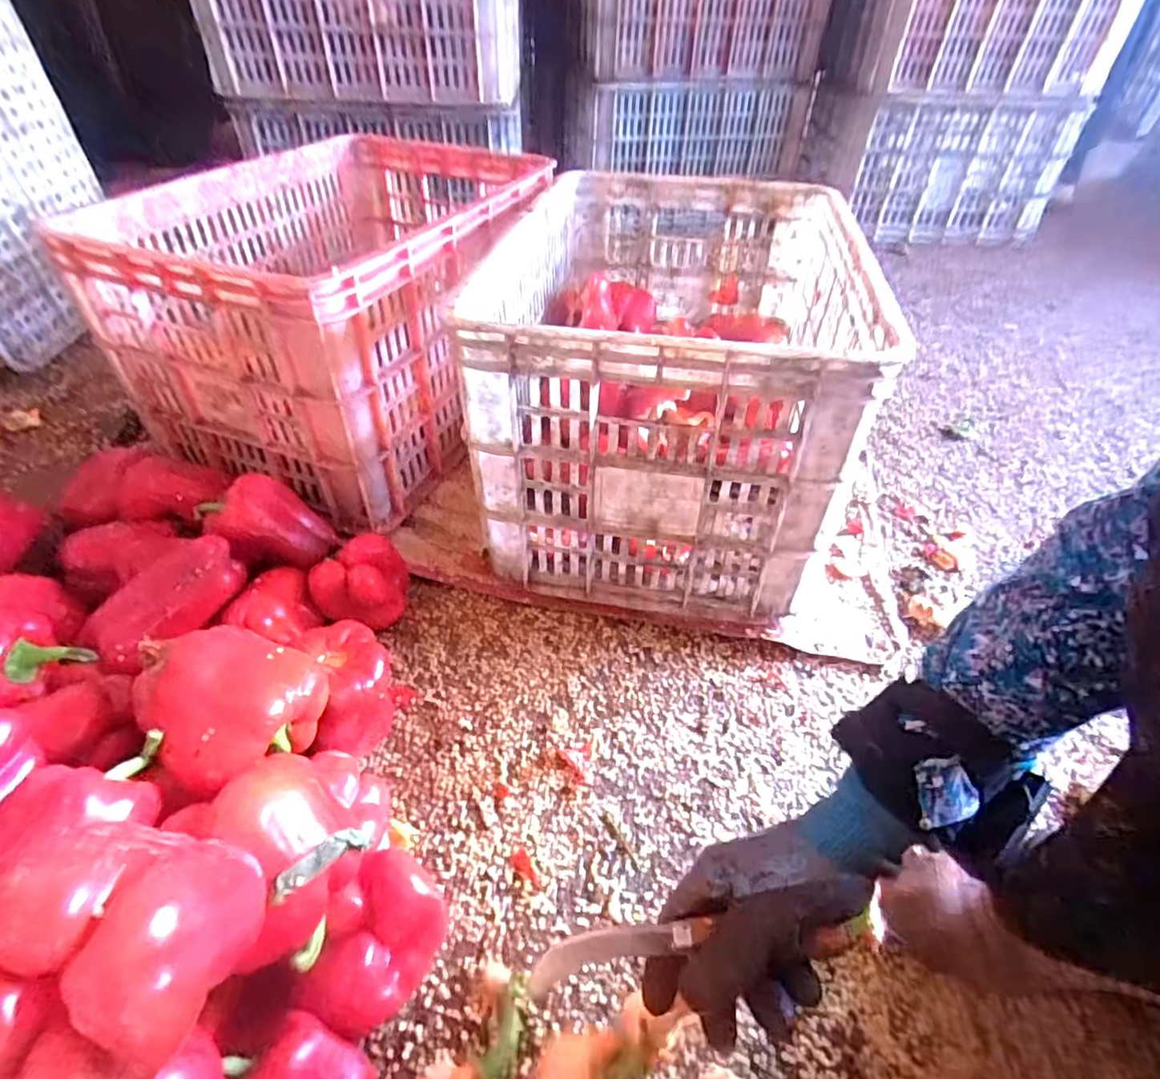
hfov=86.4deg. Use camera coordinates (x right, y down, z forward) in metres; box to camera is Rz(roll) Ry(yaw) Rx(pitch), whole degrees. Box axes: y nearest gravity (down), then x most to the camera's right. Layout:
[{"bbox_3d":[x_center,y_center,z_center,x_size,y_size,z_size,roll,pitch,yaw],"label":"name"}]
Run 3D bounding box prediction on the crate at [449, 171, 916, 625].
[{"bbox_3d":[0.087,-0.215,0.712,0.352,0.297,0.508,9,45,8],"label":"crate"}]

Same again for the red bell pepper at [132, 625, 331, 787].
[{"bbox_3d":[-0.238,0.119,0.421,0.101,0.074,0.102,1,44,-1],"label":"red bell pepper"}]

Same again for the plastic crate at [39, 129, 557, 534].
[{"bbox_3d":[-0.280,-0.329,0.802,0.357,0.252,0.526,15,46,14],"label":"plastic crate"}]

